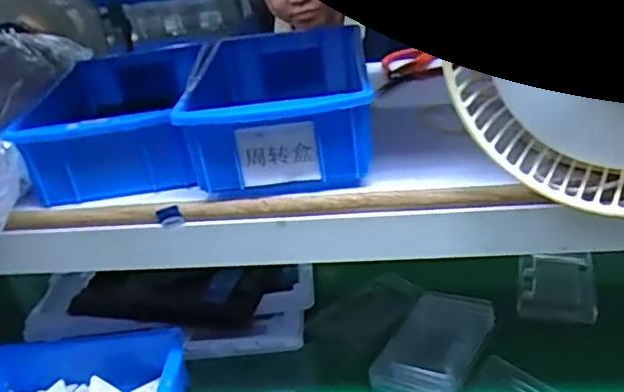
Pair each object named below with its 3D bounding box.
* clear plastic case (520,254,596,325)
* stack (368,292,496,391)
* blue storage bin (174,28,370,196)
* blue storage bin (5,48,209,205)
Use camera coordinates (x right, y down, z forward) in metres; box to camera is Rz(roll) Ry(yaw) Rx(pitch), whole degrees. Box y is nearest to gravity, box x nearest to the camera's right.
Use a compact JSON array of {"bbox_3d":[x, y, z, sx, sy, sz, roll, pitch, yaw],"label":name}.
[{"bbox_3d":[0.260,0.095,0.645,0.074,0.013,0.110,3,30,19],"label":"clear plastic case"},{"bbox_3d":[0.116,0.141,0.571,0.078,0.030,0.125,12,33,32],"label":"stack"},{"bbox_3d":[-0.025,-0.070,0.480,0.139,0.070,0.194,-9,28,-3],"label":"blue storage bin"},{"bbox_3d":[-0.150,-0.064,0.494,0.120,0.068,0.212,-7,28,1],"label":"blue storage bin"}]

